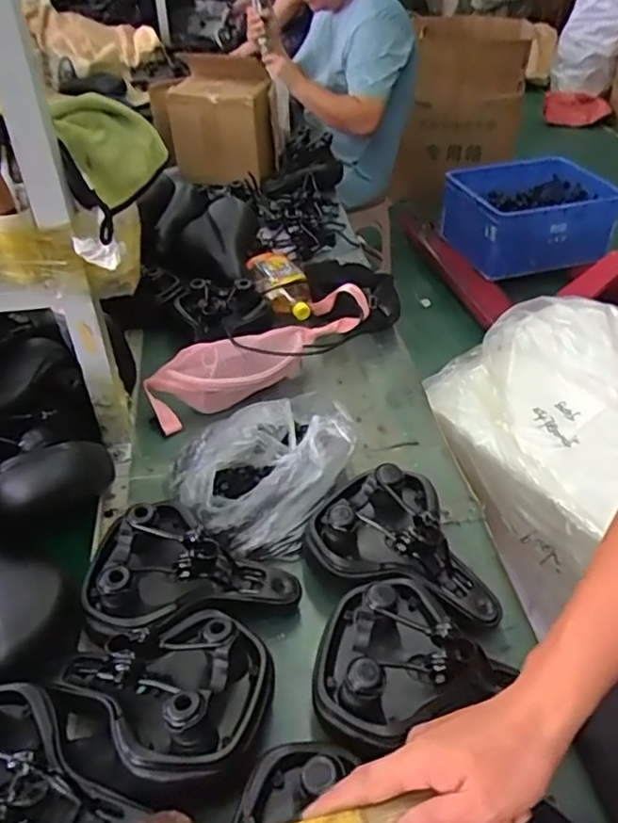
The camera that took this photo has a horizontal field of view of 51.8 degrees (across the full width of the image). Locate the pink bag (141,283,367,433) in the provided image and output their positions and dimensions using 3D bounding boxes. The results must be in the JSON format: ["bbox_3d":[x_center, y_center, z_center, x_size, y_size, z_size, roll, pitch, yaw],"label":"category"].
[{"bbox_3d":[-0.074,-0.098,1.084,0.408,0.090,0.130,-28,48,-28],"label":"pink bag"}]

